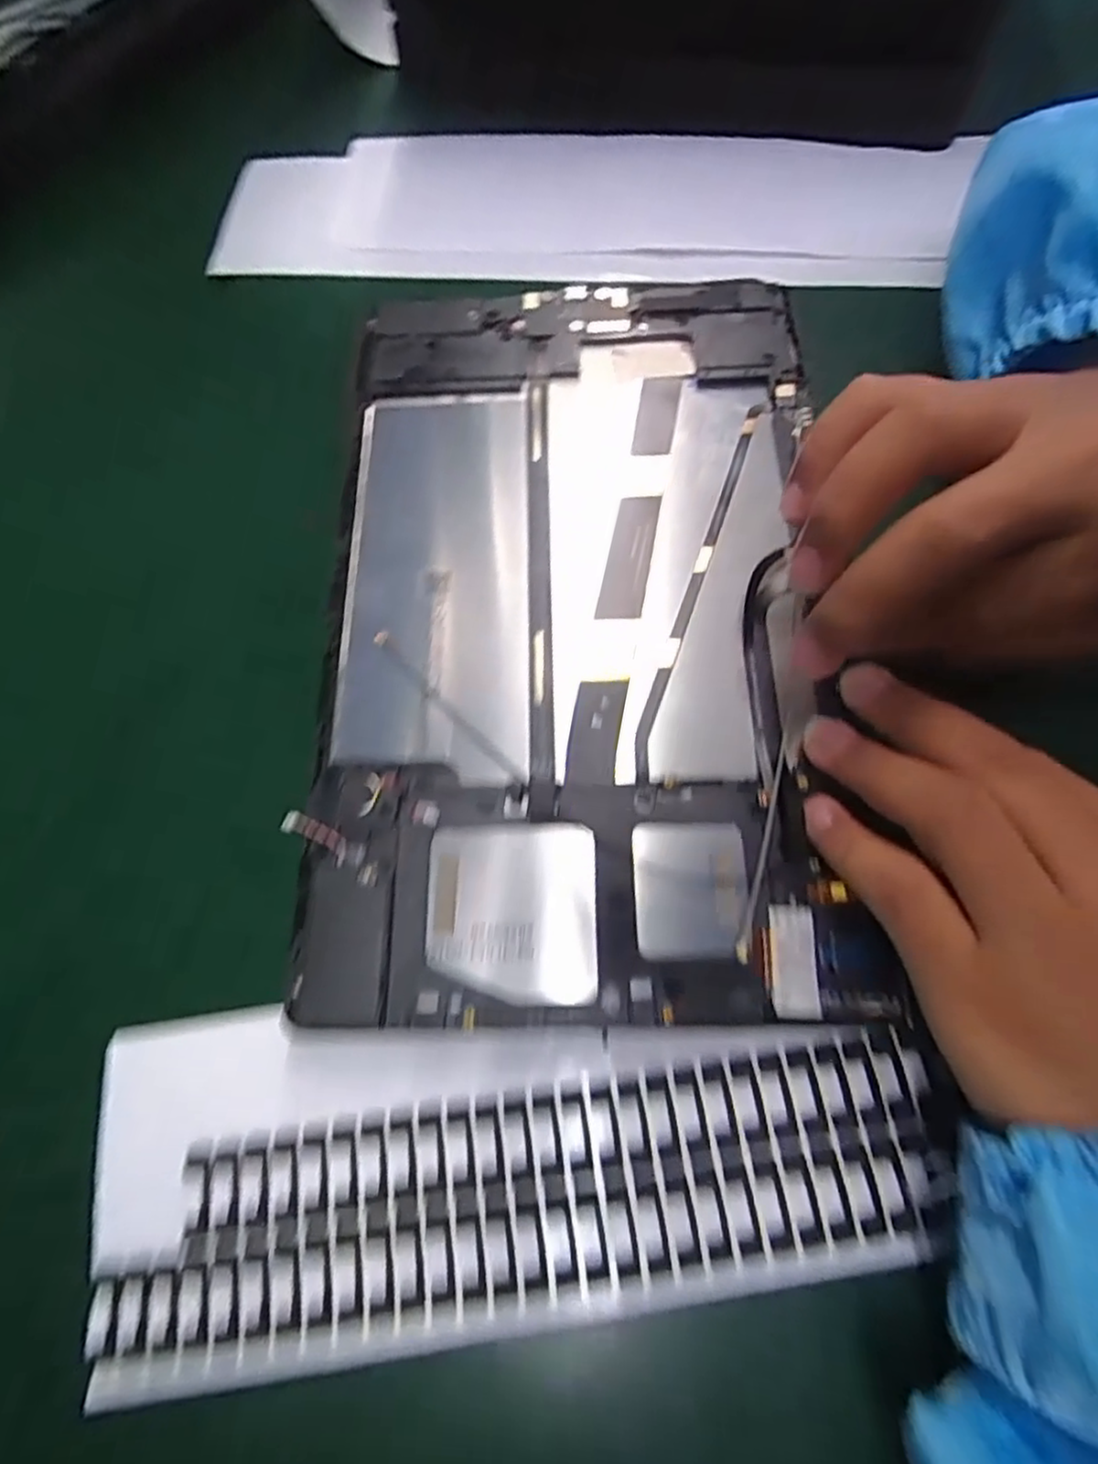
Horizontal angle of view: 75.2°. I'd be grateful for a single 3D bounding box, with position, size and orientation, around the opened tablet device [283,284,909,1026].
[{"bbox_3d":[0.007,-0.041,0.209,0.141,0.011,0.233,-1,68,3],"label":"opened tablet device"}]

